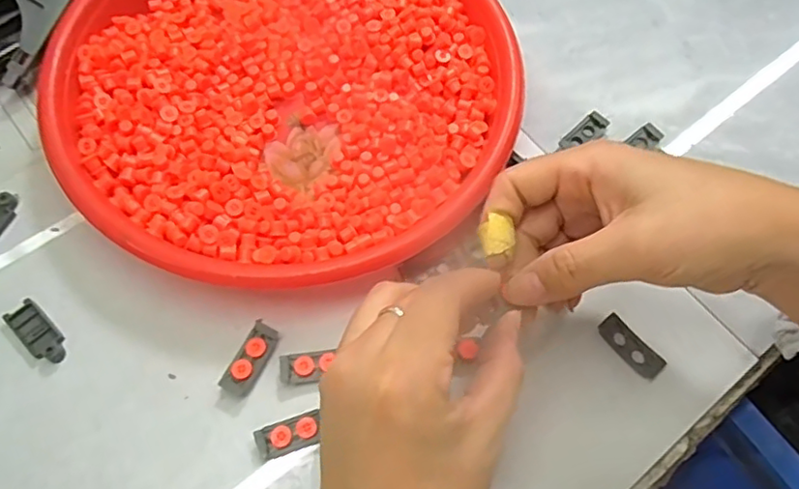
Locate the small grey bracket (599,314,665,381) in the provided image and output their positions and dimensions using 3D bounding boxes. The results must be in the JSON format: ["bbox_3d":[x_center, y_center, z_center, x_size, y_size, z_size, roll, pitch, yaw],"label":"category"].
[{"bbox_3d":[0.115,0.051,0.298,0.014,0.004,0.035,-40,73,-18],"label":"small grey bracket"}]

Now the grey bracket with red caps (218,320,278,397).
[{"bbox_3d":[-0.071,0.055,0.288,0.014,0.007,0.037,24,67,8],"label":"grey bracket with red caps"}]

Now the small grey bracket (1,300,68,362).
[{"bbox_3d":[-0.176,0.043,0.290,0.035,0.004,0.015,41,71,15],"label":"small grey bracket"}]

